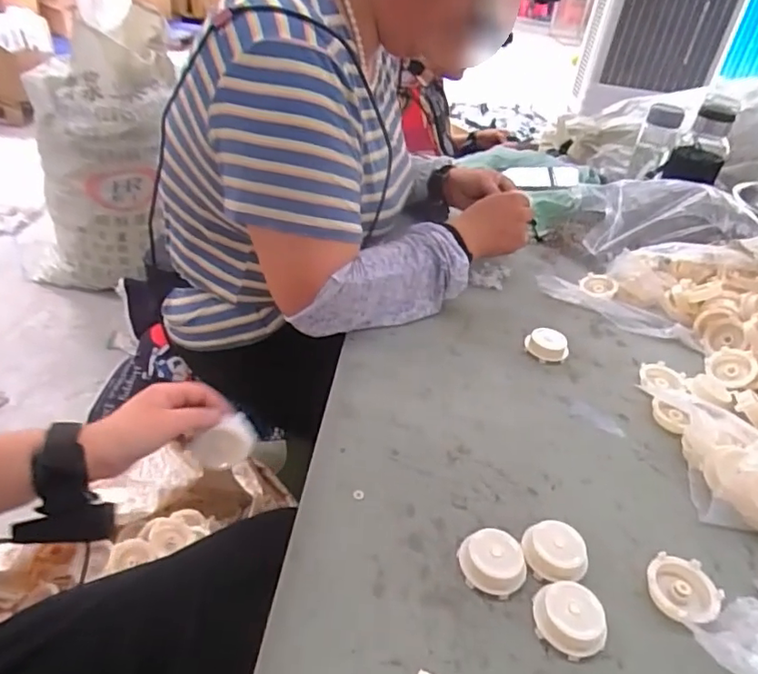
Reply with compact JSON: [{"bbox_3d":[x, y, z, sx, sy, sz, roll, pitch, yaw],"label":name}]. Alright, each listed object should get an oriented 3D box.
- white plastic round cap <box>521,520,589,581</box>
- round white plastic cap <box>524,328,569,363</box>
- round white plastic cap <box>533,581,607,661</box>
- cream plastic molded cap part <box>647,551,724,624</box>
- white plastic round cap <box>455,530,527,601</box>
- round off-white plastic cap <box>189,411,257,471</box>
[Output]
[{"bbox_3d":[0.145,0.179,0.465,0.049,0.028,0.047,4,35,-3],"label":"white plastic round cap"},{"bbox_3d":[0.215,0.011,0.710,0.053,0.017,0.051,4,35,-3],"label":"round white plastic cap"},{"bbox_3d":[0.142,0.211,0.420,0.043,0.029,0.051,4,35,-4],"label":"round white plastic cap"},{"bbox_3d":[0.246,0.206,0.453,0.056,0.018,0.054,4,35,-3],"label":"cream plastic molded cap part"},{"bbox_3d":[0.091,0.181,0.448,0.045,0.025,0.049,4,35,-3],"label":"white plastic round cap"},{"bbox_3d":[-0.147,0.101,0.525,0.058,0.050,0.017,-8,37,-19],"label":"round off-white plastic cap"}]

